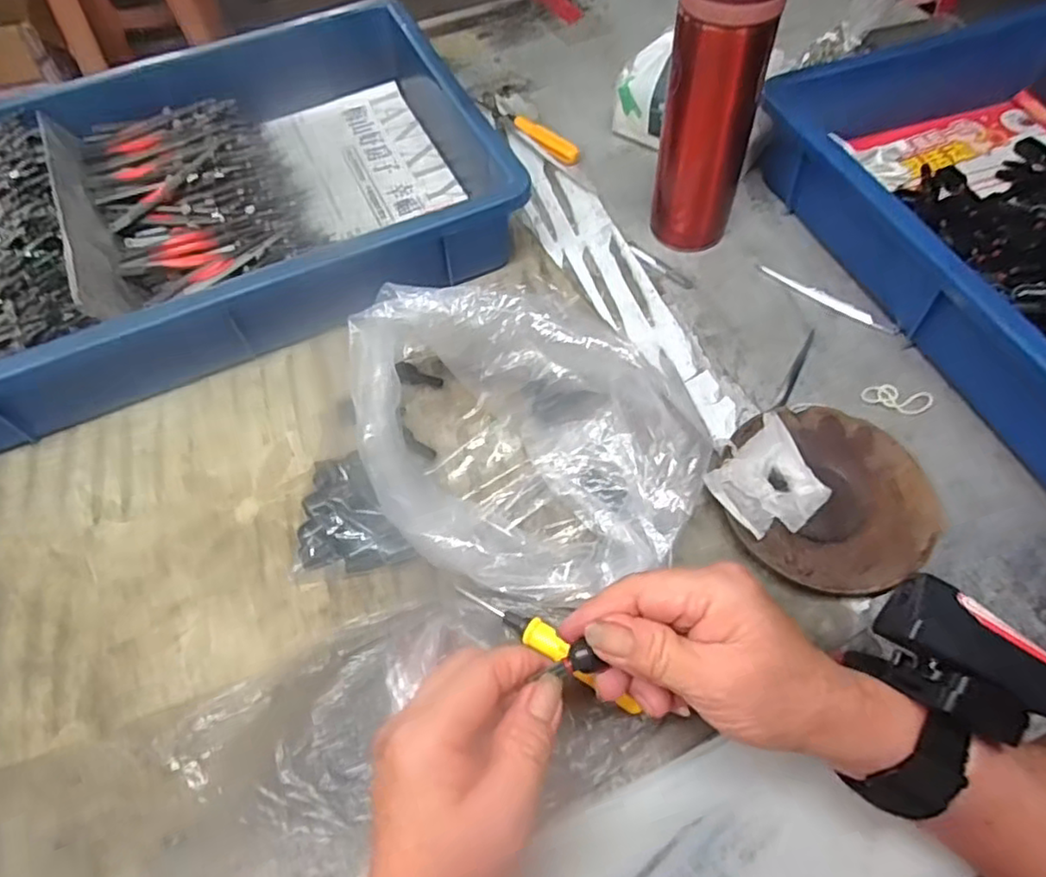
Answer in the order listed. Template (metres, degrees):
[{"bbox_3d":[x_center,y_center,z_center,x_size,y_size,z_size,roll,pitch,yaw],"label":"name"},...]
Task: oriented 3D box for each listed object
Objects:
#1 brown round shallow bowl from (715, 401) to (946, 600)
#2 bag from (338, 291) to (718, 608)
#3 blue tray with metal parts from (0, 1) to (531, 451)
[{"bbox_3d":[0.175,0.033,0.381,0.116,0.017,0.113,-1,59,2],"label":"brown round shallow bowl"},{"bbox_3d":[-0.006,-0.001,0.368,0.201,0.088,0.150,40,68,23],"label":"bag"},{"bbox_3d":[-0.245,-0.180,0.497,0.421,0.083,0.297,-24,61,-12],"label":"blue tray with metal parts"}]

